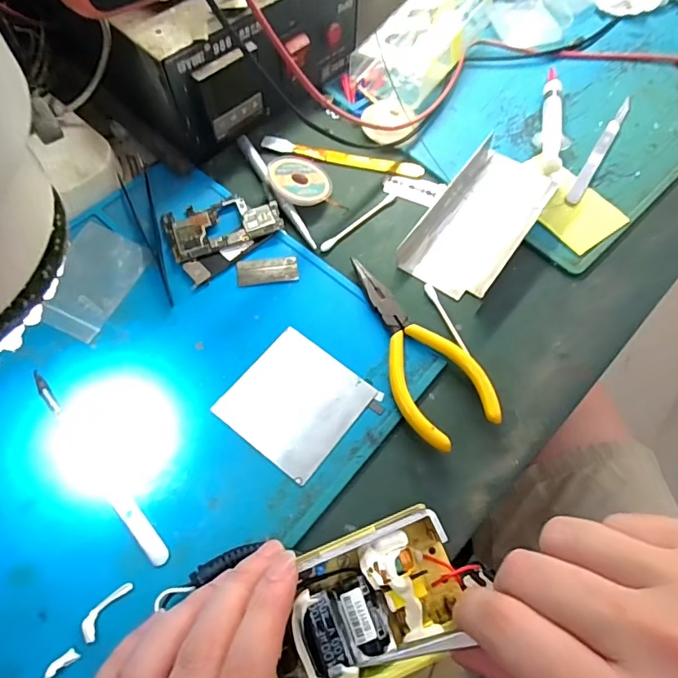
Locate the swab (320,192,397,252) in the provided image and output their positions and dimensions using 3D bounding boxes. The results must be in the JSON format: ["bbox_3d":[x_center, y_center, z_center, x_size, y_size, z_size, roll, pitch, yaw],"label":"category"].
[{"bbox_3d":[0.014,-0.082,0.331,0.071,0.004,0.006,-41,72,-18],"label":"swab"}]

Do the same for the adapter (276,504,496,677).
[{"bbox_3d":[0.015,0.116,0.213,0.100,0.025,0.057,-20,67,-10],"label":"adapter"}]

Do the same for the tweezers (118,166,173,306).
[{"bbox_3d":[-0.127,-0.069,0.317,0.018,0.005,0.111,-17,67,-9],"label":"tweezers"}]

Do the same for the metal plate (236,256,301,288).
[{"bbox_3d":[-0.046,-0.044,0.308,0.038,0.004,0.018,-7,65,-5],"label":"metal plate"}]

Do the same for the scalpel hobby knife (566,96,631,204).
[{"bbox_3d":[0.198,-0.144,0.361,0.009,0.004,0.129,31,68,12],"label":"scalpel hobby knife"}]

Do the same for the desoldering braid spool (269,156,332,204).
[{"bbox_3d":[-0.026,-0.112,0.335,0.045,0.005,0.045,9,56,-13],"label":"desoldering braid spool"}]

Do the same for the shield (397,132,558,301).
[{"bbox_3d":[0.098,-0.083,0.328,0.062,0.011,0.129,35,69,14],"label":"shield"}]

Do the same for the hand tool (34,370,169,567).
[{"bbox_3d":[-0.129,0.065,0.253,0.009,0.005,0.129,-40,72,-18],"label":"hand tool"}]

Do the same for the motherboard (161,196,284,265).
[{"bbox_3d":[-0.077,-0.078,0.320,0.073,0.007,0.041,-20,67,-10],"label":"motherboard"}]

